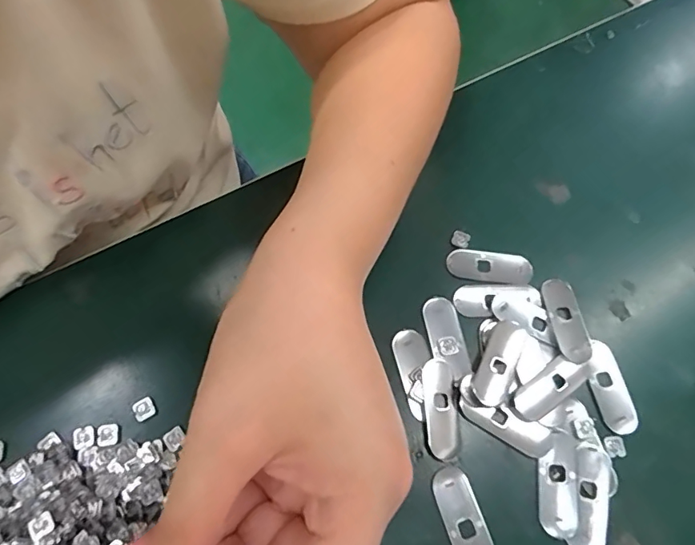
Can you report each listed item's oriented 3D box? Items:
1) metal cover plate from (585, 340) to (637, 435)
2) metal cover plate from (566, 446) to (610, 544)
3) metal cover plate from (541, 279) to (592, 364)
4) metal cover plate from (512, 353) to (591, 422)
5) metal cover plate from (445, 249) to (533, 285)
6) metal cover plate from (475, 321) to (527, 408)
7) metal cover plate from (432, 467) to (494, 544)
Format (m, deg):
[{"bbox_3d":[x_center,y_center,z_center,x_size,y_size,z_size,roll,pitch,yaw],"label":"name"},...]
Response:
[{"bbox_3d":[0.144,0.062,0.261,0.019,0.004,0.049,-10,68,-5],"label":"metal cover plate"},{"bbox_3d":[0.122,0.114,0.239,0.017,0.004,0.049,15,68,5],"label":"metal cover plate"},{"bbox_3d":[0.126,0.027,0.273,0.019,0.004,0.049,-8,68,-5],"label":"metal cover plate"},{"bbox_3d":[0.110,0.061,0.258,0.049,0.004,0.019,-33,72,-14],"label":"metal cover plate"},{"bbox_3d":[0.085,-0.003,0.287,0.050,0.004,0.018,9,68,2],"label":"metal cover plate"},{"bbox_3d":[0.084,0.049,0.260,0.018,0.008,0.050,26,69,9],"label":"metal cover plate"},{"bbox_3d":[0.058,0.122,0.234,0.019,0.004,0.049,-17,69,-8],"label":"metal cover plate"}]

